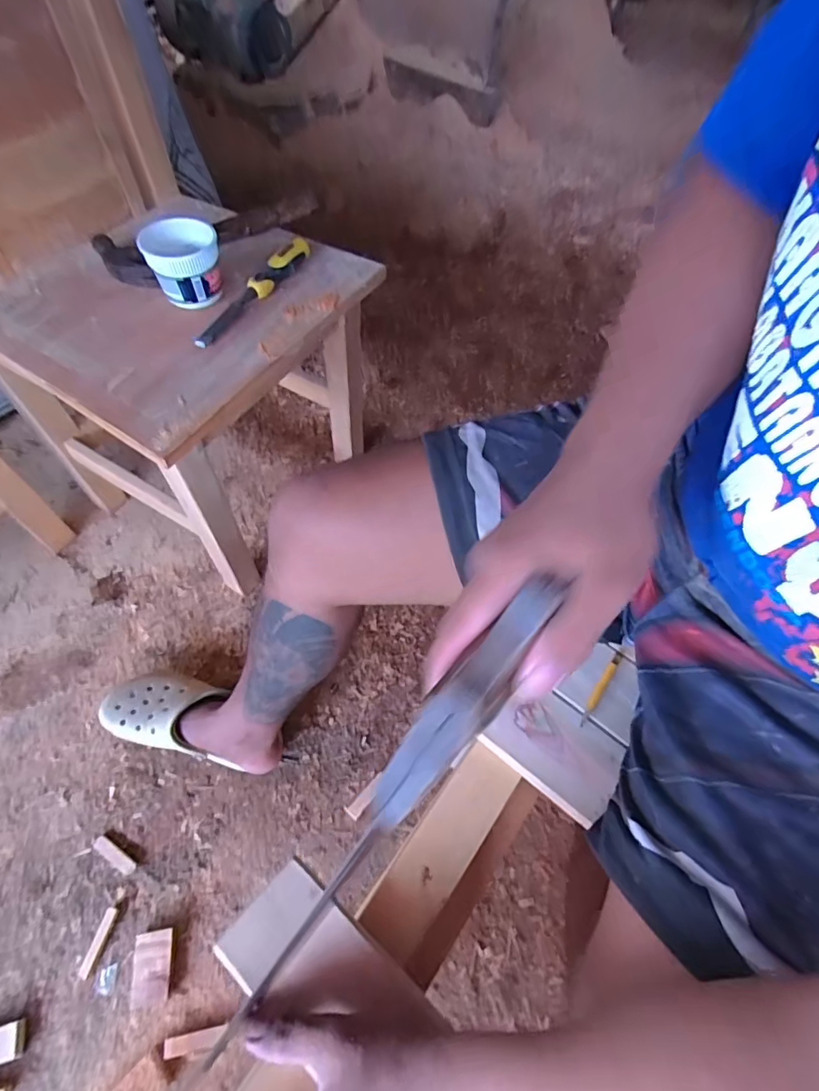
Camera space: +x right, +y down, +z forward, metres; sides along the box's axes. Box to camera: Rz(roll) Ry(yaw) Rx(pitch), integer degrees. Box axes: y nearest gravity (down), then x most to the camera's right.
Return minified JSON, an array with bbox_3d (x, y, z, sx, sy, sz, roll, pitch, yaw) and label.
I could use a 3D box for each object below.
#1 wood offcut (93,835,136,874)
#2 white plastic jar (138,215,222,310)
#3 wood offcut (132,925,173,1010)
[{"bbox_3d":[-0.429,0.451,0.721,0.074,0.010,0.020,27,60,12],"label":"wood offcut"},{"bbox_3d":[-0.299,-0.372,0.659,0.092,0.079,0.093,-10,62,-11],"label":"white plastic jar"},{"bbox_3d":[-0.335,0.549,0.647,0.044,0.021,0.074,-6,59,-8],"label":"wood offcut"}]

